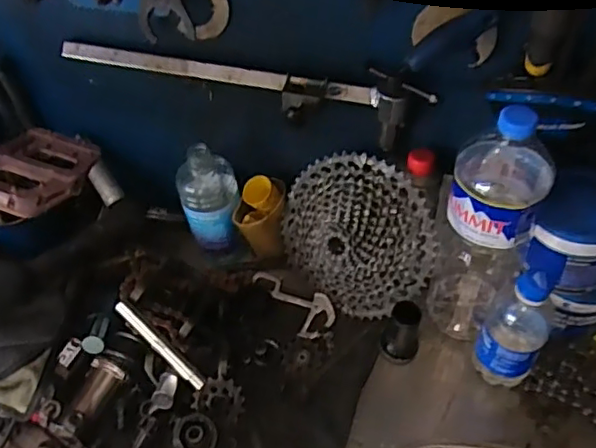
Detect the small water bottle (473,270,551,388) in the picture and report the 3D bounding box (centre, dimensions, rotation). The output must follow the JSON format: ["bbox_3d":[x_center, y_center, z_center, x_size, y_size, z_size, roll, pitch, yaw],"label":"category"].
[{"bbox_3d":[0.227,0.104,0.605,0.057,0.157,0.067,29,55,28],"label":"small water bottle"}]

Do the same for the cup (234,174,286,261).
[{"bbox_3d":[-0.047,-0.008,0.758,0.061,0.087,0.064,-2,47,2],"label":"cup"}]

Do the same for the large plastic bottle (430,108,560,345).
[{"bbox_3d":[0.193,0.017,0.620,0.087,0.313,0.093,14,49,16],"label":"large plastic bottle"}]

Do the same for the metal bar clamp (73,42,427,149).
[{"bbox_3d":[-0.065,-0.147,0.662,0.425,0.081,0.064,12,49,15],"label":"metal bar clamp"}]

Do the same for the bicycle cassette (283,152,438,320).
[{"bbox_3d":[0.060,0.016,0.680,0.194,0.184,0.050,37,28,18],"label":"bicycle cassette"}]

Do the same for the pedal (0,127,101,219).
[{"bbox_3d":[-0.247,-0.053,0.542,0.105,0.025,0.111,14,49,16],"label":"pedal"}]

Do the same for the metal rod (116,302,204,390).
[{"bbox_3d":[-0.151,0.133,0.638,0.127,0.009,0.012,44,59,6],"label":"metal rod"}]

